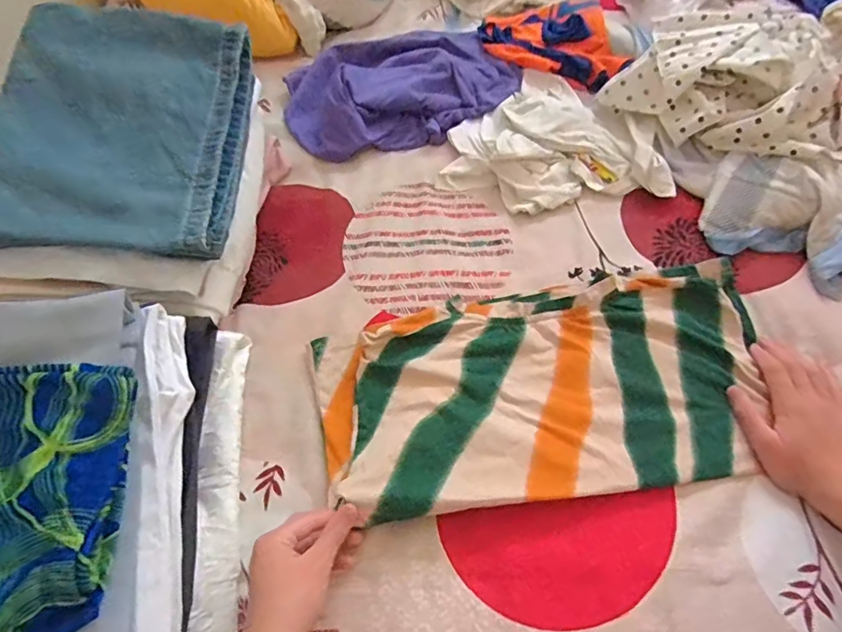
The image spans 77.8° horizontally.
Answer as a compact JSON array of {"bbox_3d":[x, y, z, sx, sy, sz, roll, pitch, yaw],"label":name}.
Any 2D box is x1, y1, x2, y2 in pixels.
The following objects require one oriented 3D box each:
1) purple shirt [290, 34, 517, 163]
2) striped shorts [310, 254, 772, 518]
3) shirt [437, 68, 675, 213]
[{"bbox_3d":[-0.035,-0.388,0.857,0.377,0.065,0.267,-11,56,-3],"label":"purple shirt"},{"bbox_3d":[0.131,0.070,0.559,0.474,0.037,0.237,-7,58,-2],"label":"striped shorts"},{"bbox_3d":[0.184,-0.271,0.774,0.313,0.050,0.269,-7,56,0],"label":"shirt"}]

